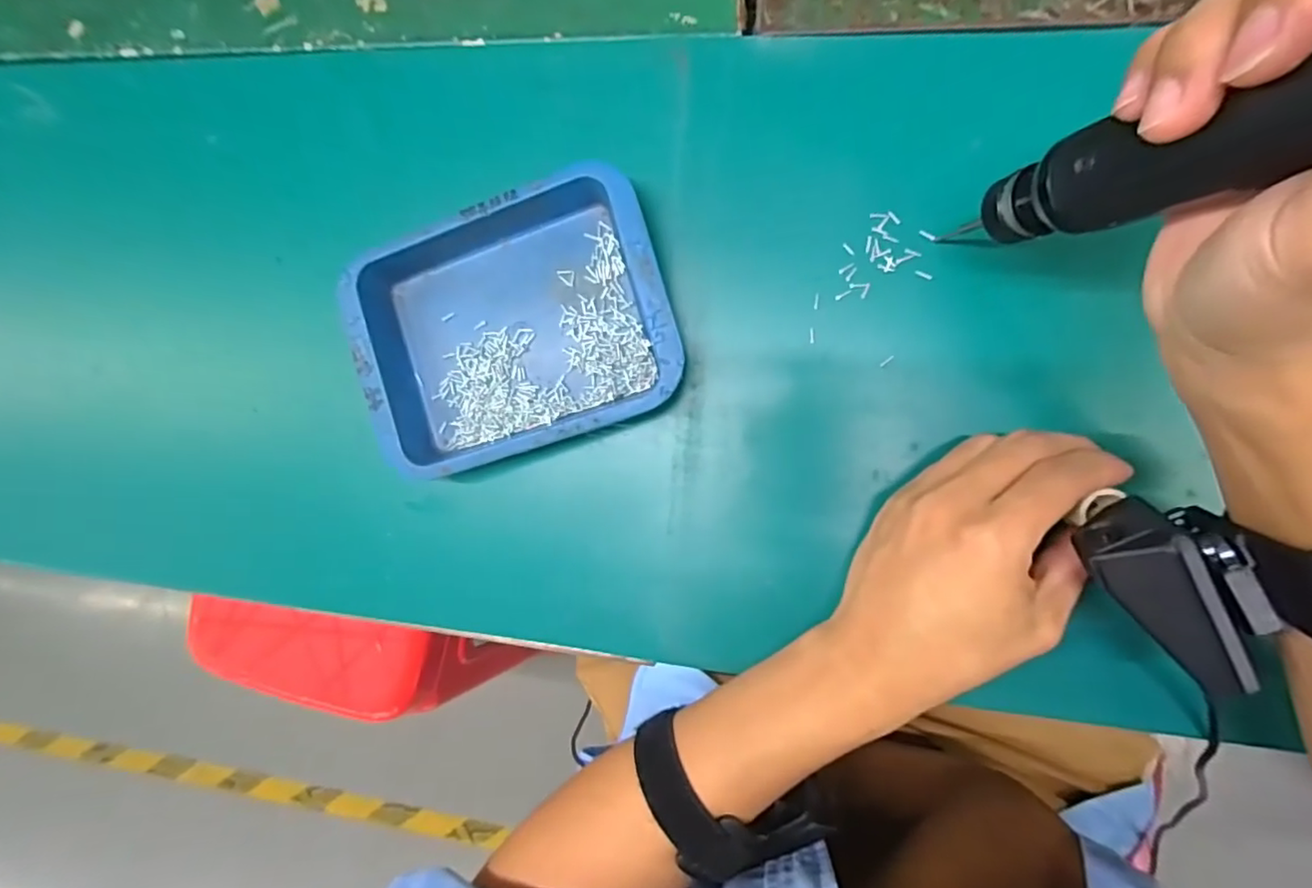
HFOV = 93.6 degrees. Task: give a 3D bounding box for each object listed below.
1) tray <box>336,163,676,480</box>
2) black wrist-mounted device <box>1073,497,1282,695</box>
[{"bbox_3d":[-0.071,-0.055,0.306,0.155,0.029,0.117,-17,87,9],"label":"tray"},{"bbox_3d":[0.179,0.055,0.210,0.034,0.024,0.071,-32,93,8],"label":"black wrist-mounted device"}]

